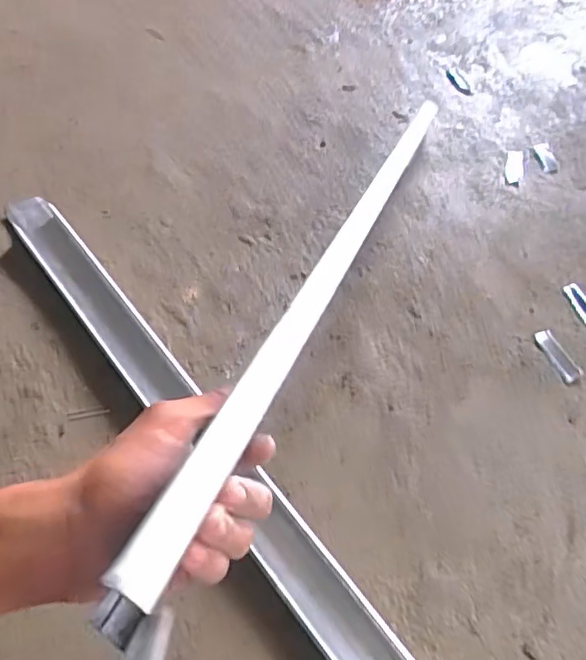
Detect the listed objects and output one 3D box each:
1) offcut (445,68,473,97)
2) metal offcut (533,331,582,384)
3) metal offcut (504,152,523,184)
[{"bbox_3d":[0.230,-0.341,0.781,0.025,0.005,0.054,-19,61,-10],"label":"offcut"},{"bbox_3d":[0.265,0.025,0.568,0.021,0.004,0.057,-24,61,-12],"label":"metal offcut"},{"bbox_3d":[0.273,-0.202,0.698,0.022,0.004,0.057,10,60,8],"label":"metal offcut"}]

